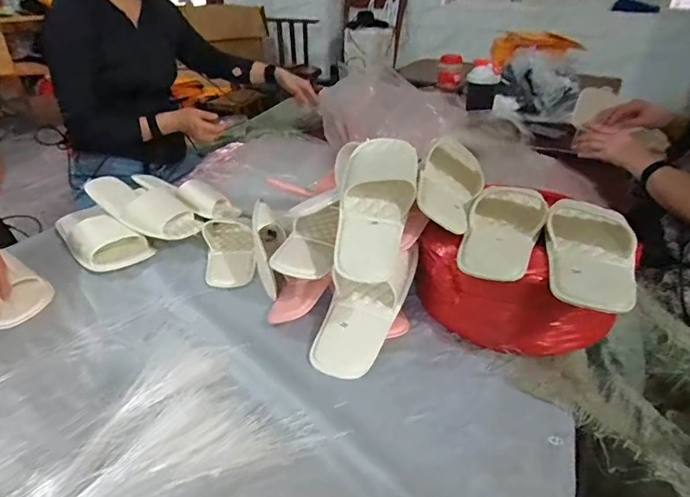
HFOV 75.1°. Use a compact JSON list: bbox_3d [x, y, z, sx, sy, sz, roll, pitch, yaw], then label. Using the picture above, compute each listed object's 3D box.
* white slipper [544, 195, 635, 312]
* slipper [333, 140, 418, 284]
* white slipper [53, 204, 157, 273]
[{"bbox_3d":[0.303,0.004,0.558,0.104,0.035,0.227,13,34,17],"label":"white slipper"},{"bbox_3d":[0.042,-0.064,0.641,0.101,0.054,0.229,8,61,10],"label":"slipper"},{"bbox_3d":[-0.462,-0.037,0.826,0.246,0.054,0.111,26,40,33],"label":"white slipper"}]

